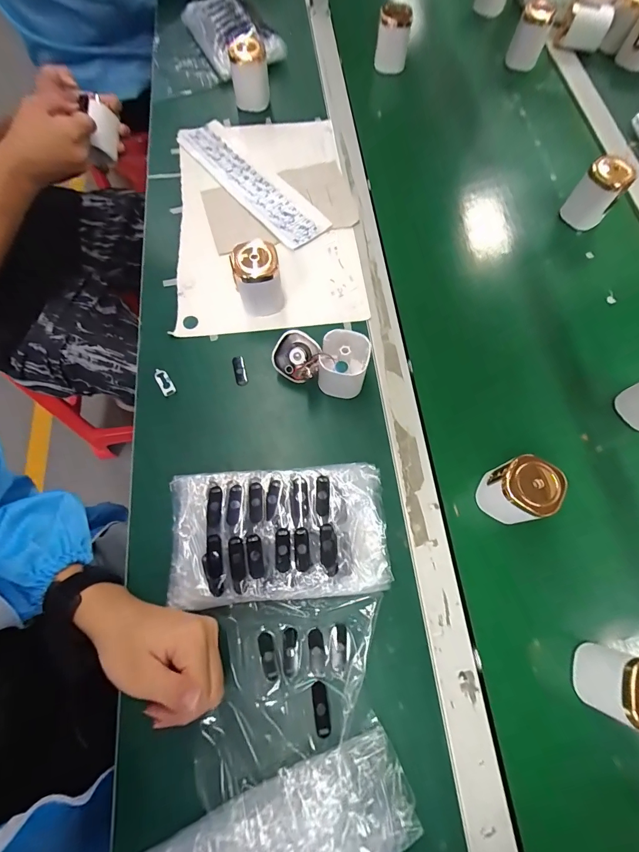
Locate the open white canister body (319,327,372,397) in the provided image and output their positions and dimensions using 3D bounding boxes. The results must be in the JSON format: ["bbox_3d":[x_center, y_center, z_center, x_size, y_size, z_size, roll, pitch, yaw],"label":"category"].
[{"bbox_3d":[0.027,-0.069,0.432,0.056,0.064,0.060,12,71,3],"label":"open white canister body"}]

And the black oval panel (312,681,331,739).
[{"bbox_3d":[0.002,0.257,0.337,0.013,0.004,0.039,-8,49,-4],"label":"black oval panel"}]

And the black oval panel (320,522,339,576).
[{"bbox_3d":[0.009,0.120,0.362,0.015,0.008,0.047,-4,71,-2],"label":"black oval panel"}]

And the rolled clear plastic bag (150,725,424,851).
[{"bbox_3d":[-0.038,0.333,0.294,0.229,0.048,0.074,-19,72,-7],"label":"rolled clear plastic bag"}]

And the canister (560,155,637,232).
[{"bbox_3d":[0.390,-0.325,0.526,0.058,0.075,0.046,37,74,11],"label":"canister"}]

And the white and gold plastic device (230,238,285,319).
[{"bbox_3d":[-0.076,-0.183,0.467,0.055,0.075,0.065,-14,72,-6],"label":"white and gold plastic device"}]

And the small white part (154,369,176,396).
[{"bbox_3d":[-0.191,-0.053,0.457,0.016,0.009,0.036,-31,87,-11],"label":"small white part"}]

